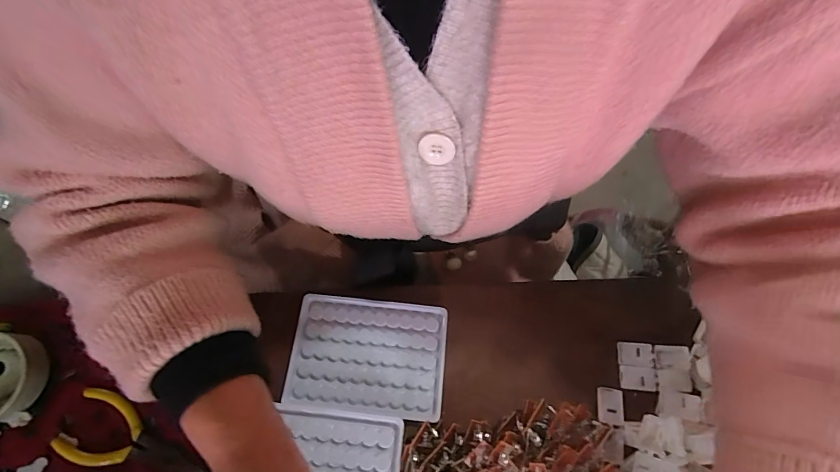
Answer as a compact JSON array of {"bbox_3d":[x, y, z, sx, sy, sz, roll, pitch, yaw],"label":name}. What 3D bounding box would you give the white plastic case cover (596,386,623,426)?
[{"bbox_3d":[0.159,0.141,0.328,0.019,0.004,0.028,10,67,3],"label":"white plastic case cover"}]

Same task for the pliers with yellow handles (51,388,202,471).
[{"bbox_3d":[-0.221,0.158,0.302,0.116,0.013,0.048,18,68,7],"label":"pliers with yellow handles"}]

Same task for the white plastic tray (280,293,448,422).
[{"bbox_3d":[-0.045,0.103,0.343,0.129,0.009,0.095,6,67,2],"label":"white plastic tray"}]

